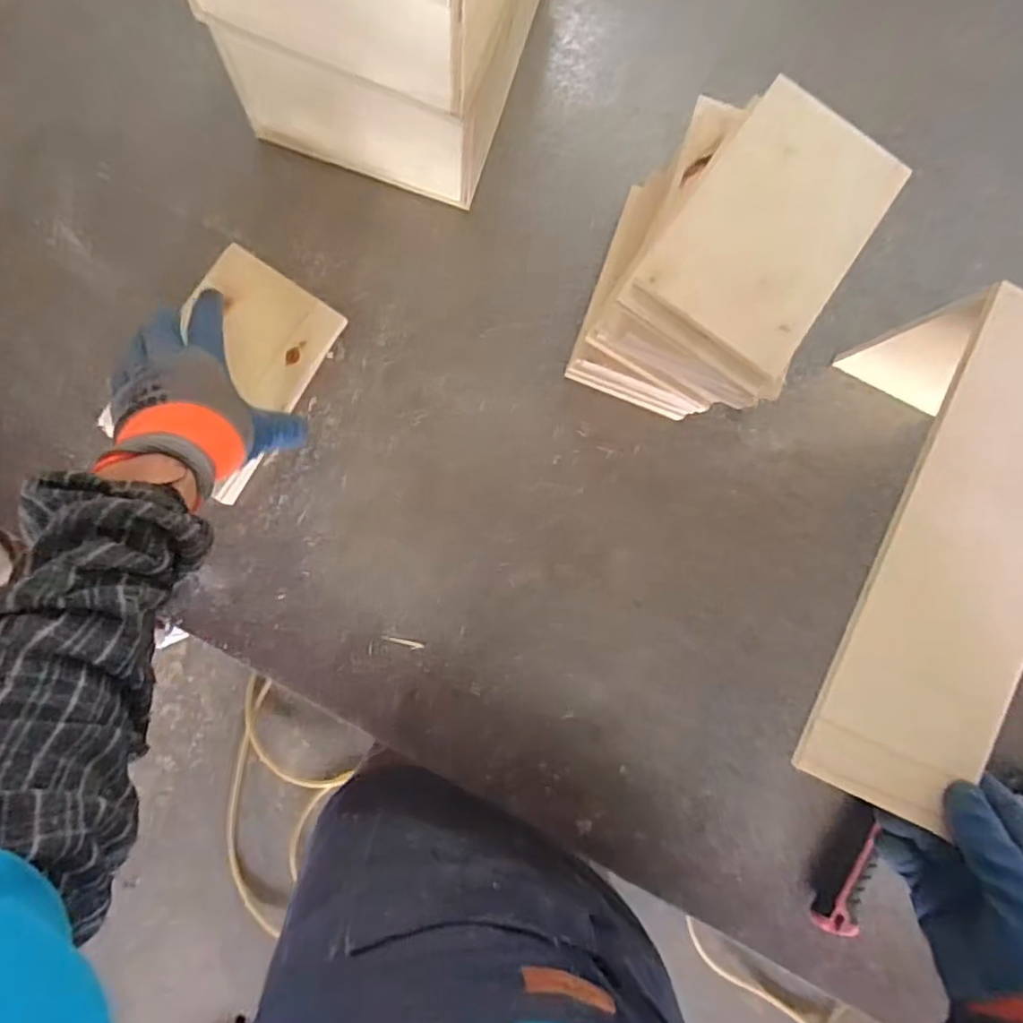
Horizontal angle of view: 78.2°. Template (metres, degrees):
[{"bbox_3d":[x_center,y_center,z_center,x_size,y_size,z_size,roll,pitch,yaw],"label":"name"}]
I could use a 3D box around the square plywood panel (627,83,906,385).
[{"bbox_3d":[0.181,-0.195,0.428,0.117,0.005,0.181,34,83,-1],"label":"square plywood panel"}]

